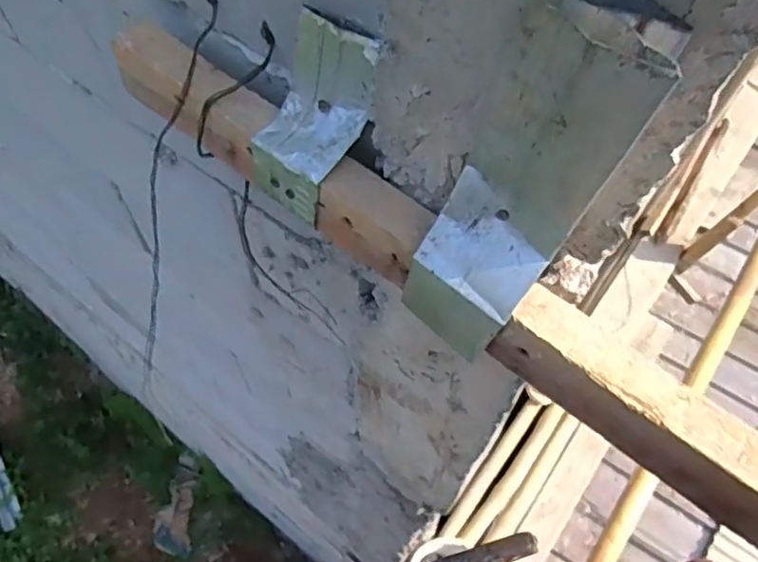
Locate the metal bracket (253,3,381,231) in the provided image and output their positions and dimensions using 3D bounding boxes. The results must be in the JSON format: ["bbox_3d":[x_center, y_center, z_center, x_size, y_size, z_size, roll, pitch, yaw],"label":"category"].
[{"bbox_3d":[-0.046,-0.104,0.404,0.062,0.142,0.039,44,37,20],"label":"metal bracket"}]

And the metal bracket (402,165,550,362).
[{"bbox_3d":[0.055,-0.002,0.375,0.068,0.109,0.041,41,66,19],"label":"metal bracket"}]

